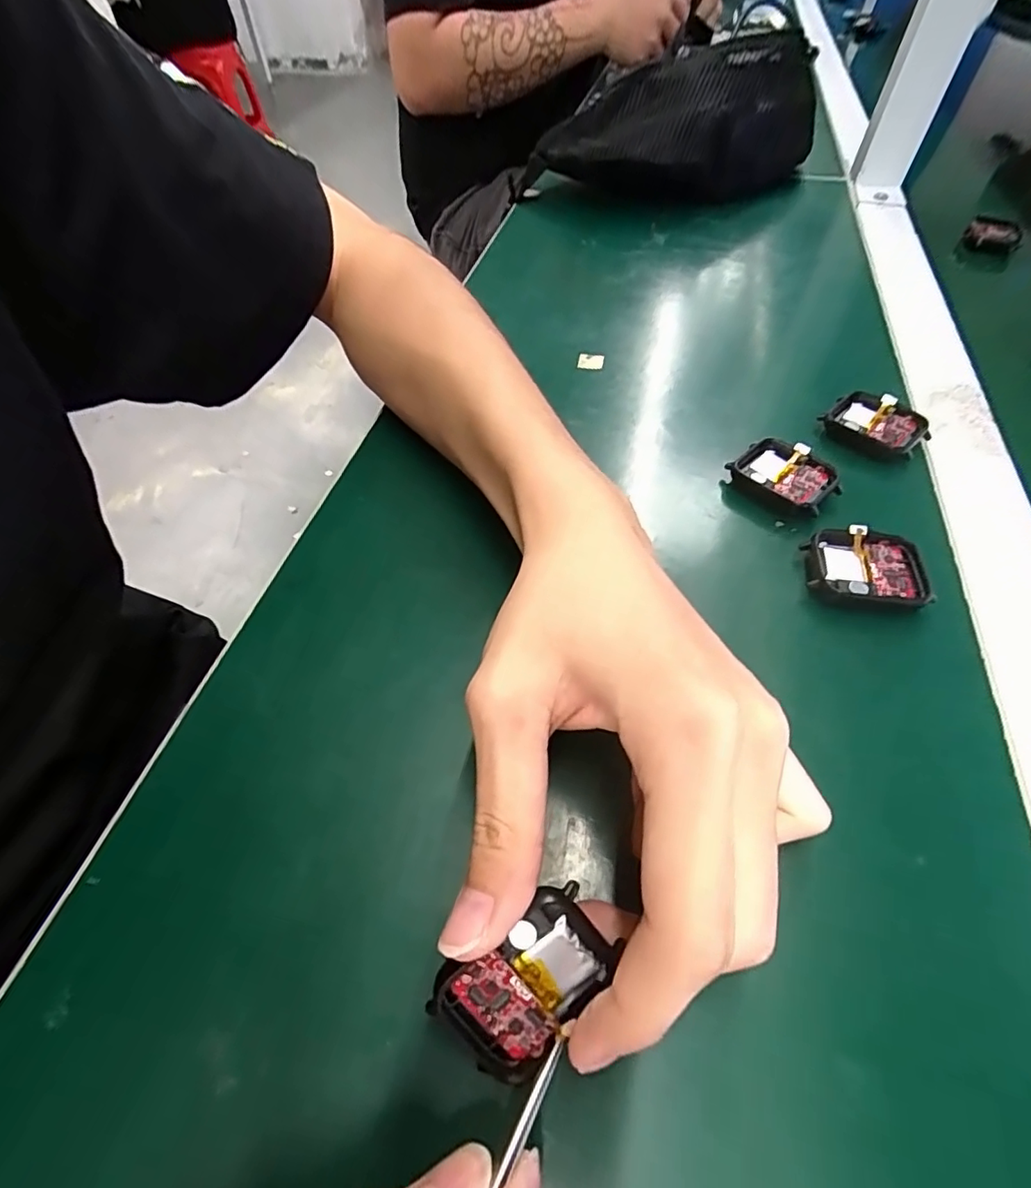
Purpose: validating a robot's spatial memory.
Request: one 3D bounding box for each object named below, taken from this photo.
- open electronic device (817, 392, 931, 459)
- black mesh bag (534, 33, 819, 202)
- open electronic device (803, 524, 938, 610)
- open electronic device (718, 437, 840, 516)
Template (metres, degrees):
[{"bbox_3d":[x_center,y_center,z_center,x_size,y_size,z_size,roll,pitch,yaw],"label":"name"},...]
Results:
[{"bbox_3d":[0.192,-0.090,0.287,0.046,0.014,0.033,36,62,23],"label":"open electronic device"},{"bbox_3d":[0.160,-0.418,0.483,0.226,0.086,0.139,-33,60,-21],"label":"black mesh bag"},{"bbox_3d":[0.151,-0.010,0.232,0.045,0.013,0.036,12,55,9],"label":"open electronic device"},{"bbox_3d":[0.133,-0.058,0.266,0.038,0.013,0.046,-39,63,-24],"label":"open electronic device"}]

